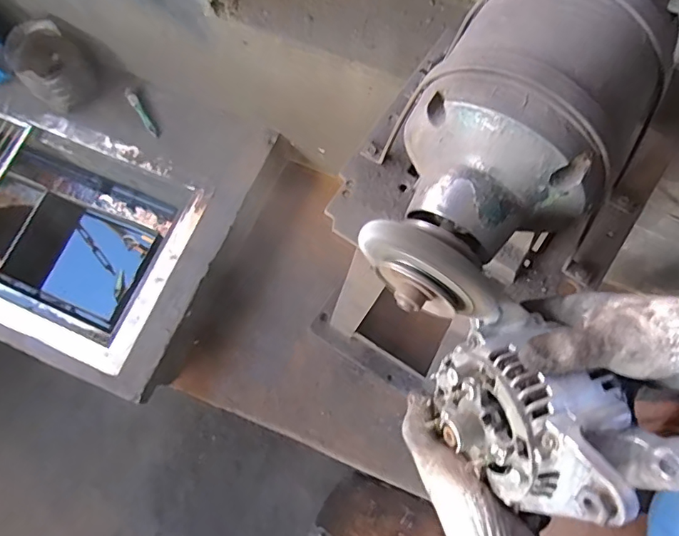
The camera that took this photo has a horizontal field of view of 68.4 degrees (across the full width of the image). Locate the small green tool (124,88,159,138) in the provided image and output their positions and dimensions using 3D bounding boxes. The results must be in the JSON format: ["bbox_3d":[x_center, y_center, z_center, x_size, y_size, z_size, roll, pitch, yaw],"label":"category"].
[{"bbox_3d":[-0.528,-0.415,1.328,0.024,0.023,0.157,-34,76,-8],"label":"small green tool"}]

